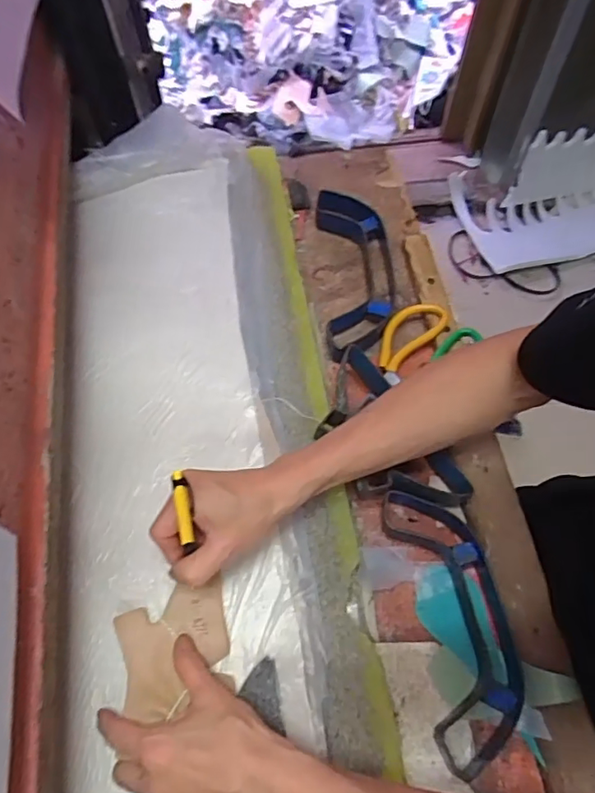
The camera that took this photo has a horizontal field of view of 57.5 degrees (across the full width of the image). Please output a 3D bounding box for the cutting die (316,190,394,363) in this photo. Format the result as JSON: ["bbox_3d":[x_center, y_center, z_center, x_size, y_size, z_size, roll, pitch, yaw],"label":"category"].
[{"bbox_3d":[0.073,-0.154,0.676,0.087,0.038,0.246,-3,62,0],"label":"cutting die"}]

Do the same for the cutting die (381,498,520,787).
[{"bbox_3d":[0.145,0.197,0.493,0.085,0.034,0.234,-9,62,-3],"label":"cutting die"}]

